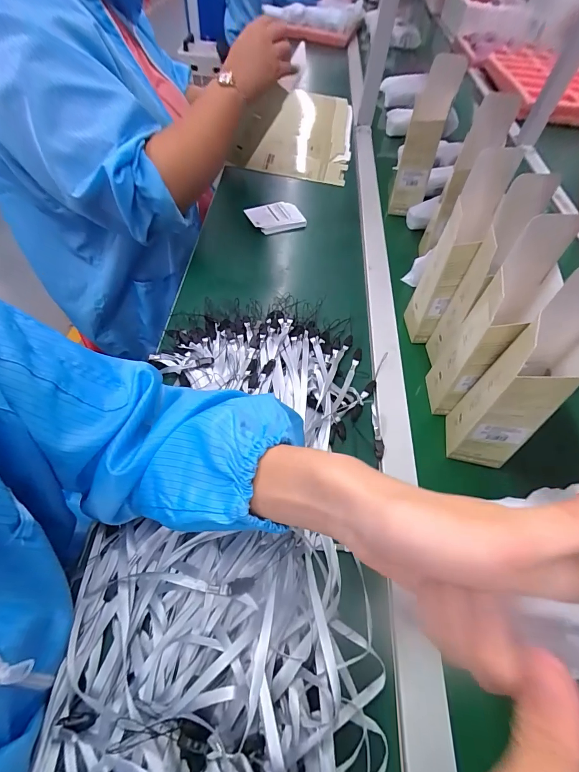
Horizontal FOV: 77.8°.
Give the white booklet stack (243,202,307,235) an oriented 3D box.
[{"bbox_3d":[-0.028,-0.319,0.675,0.101,0.019,0.071,-15,58,-14],"label":"white booklet stack"}]

